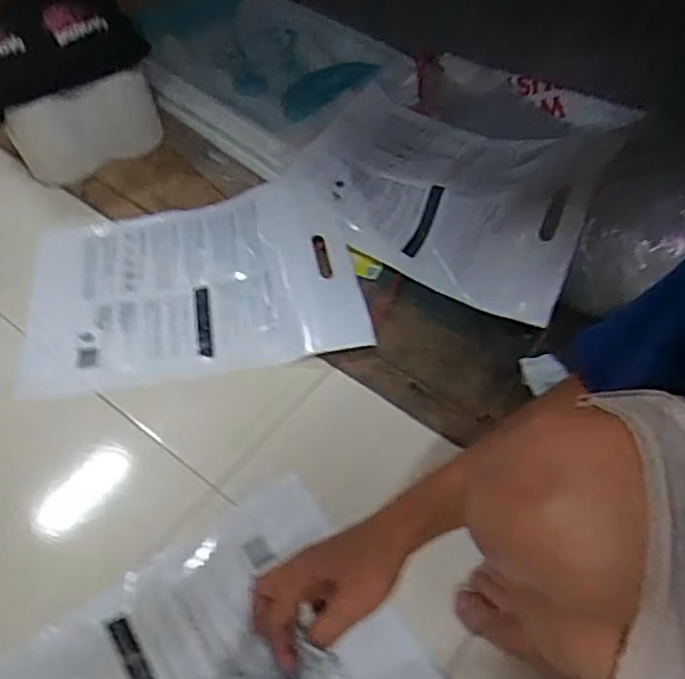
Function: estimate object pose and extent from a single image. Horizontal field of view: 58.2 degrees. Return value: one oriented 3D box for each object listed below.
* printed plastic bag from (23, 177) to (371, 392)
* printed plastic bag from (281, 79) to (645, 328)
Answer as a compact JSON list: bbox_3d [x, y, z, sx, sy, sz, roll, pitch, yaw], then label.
[{"bbox_3d":[-0.199,-0.081,0.835,0.427,0.042,0.304,-9,55,-8],"label":"printed plastic bag"},{"bbox_3d":[0.155,-0.246,0.896,0.429,0.116,0.336,27,58,17],"label":"printed plastic bag"}]

